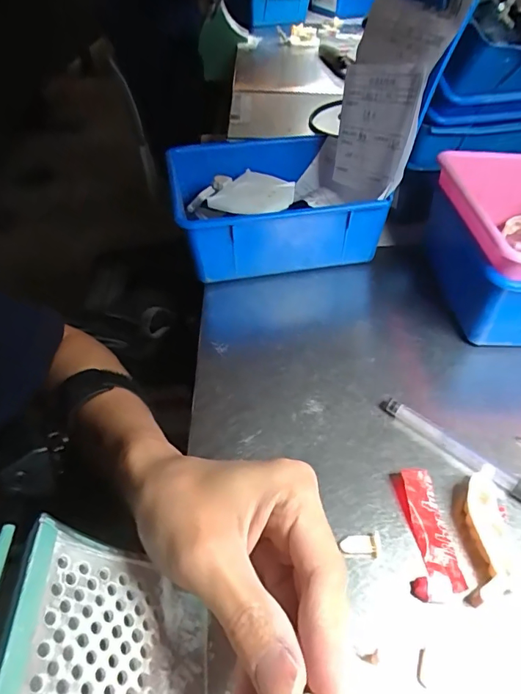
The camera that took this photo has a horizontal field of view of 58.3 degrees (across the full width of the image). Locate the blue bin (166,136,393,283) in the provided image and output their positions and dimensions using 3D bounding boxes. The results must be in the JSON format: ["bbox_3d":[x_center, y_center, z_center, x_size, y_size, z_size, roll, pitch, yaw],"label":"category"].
[{"bbox_3d":[0.005,-0.131,0.428,0.157,0.068,0.158,-8,45,-9],"label":"blue bin"}]

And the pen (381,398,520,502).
[{"bbox_3d":[0.139,0.074,0.260,0.162,0.013,0.014,33,53,28],"label":"pen"}]

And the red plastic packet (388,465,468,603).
[{"bbox_3d":[0.086,0.095,0.240,0.025,0.010,0.066,2,45,1],"label":"red plastic packet"}]

